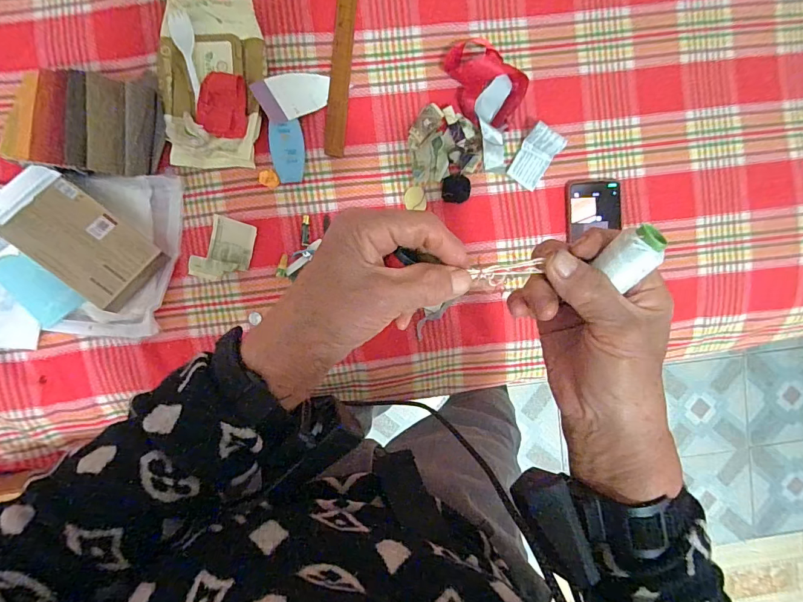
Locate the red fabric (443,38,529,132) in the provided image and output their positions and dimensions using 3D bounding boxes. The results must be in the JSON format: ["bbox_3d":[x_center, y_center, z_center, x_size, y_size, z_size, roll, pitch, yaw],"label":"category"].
[{"bbox_3d":[0.110,-0.296,0.548,0.083,0.044,0.128,-25,93,-2],"label":"red fabric"}]

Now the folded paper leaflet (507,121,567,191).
[{"bbox_3d":[0.185,-0.199,0.567,0.049,0.032,0.075,33,92,-5],"label":"folded paper leaflet"}]

